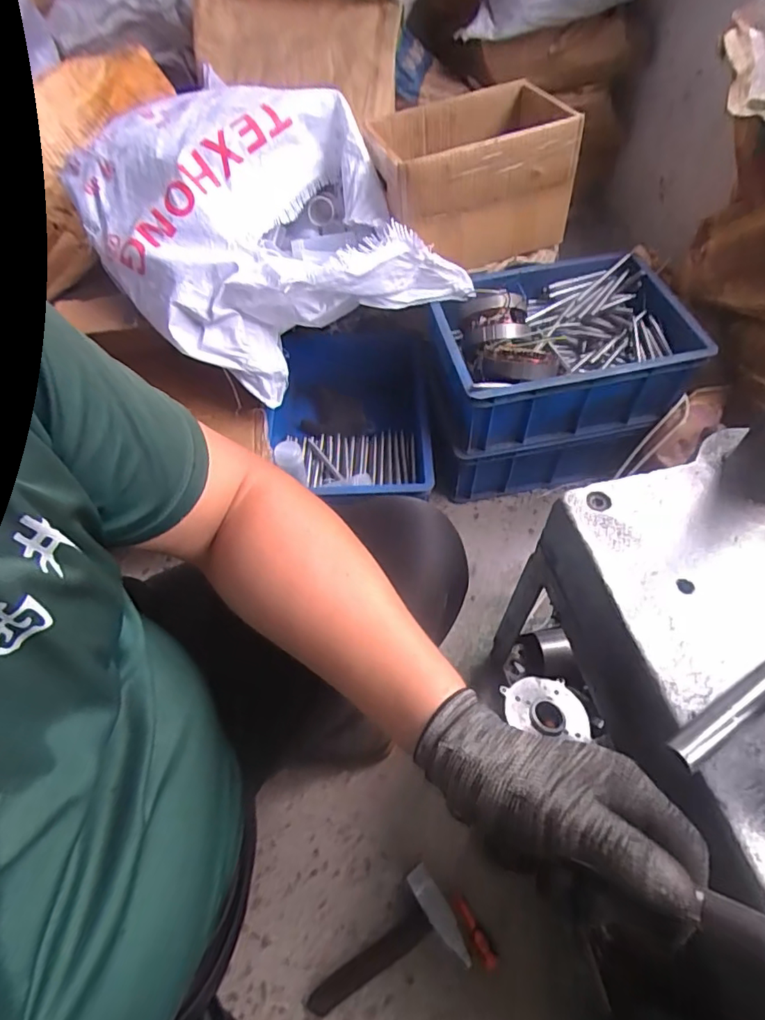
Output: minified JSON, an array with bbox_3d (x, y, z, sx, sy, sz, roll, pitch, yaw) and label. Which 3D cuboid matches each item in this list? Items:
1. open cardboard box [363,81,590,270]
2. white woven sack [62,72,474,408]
[{"bbox_3d":[0.153,-0.572,0.944,0.338,0.192,0.235,-7,57,-3],"label":"open cardboard box"},{"bbox_3d":[-0.232,-0.512,0.943,0.487,0.271,0.594,-28,60,-16],"label":"white woven sack"}]

